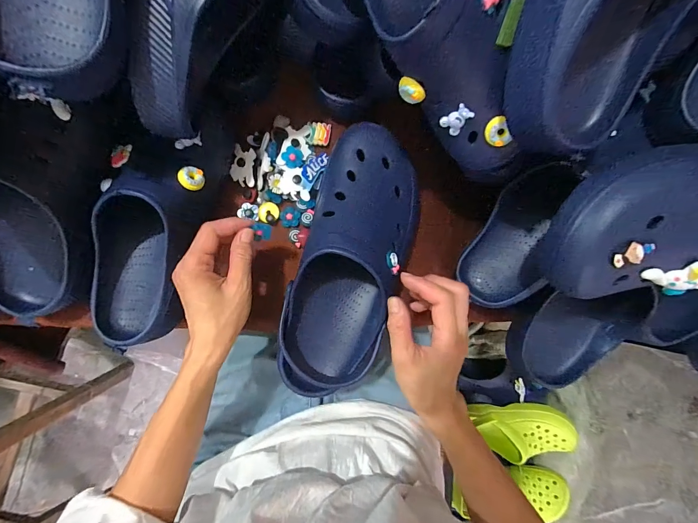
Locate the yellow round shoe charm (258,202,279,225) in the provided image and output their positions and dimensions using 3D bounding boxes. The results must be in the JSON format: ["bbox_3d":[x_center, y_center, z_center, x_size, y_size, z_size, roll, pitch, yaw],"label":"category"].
[{"bbox_3d":[-0.096,-0.058,0.393,0.022,0.005,0.026,29,86,-4],"label":"yellow round shoe charm"}]

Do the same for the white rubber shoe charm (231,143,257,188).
[{"bbox_3d":[-0.124,-0.112,0.387,0.033,0.008,0.045,14,99,23],"label":"white rubber shoe charm"}]

